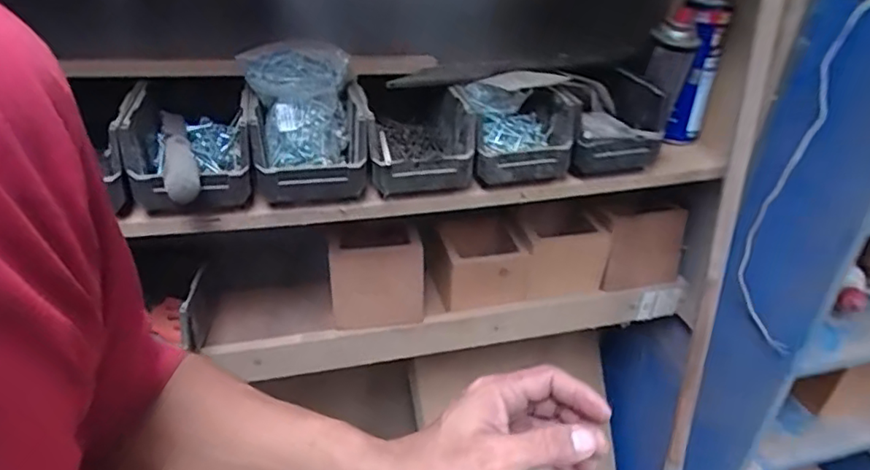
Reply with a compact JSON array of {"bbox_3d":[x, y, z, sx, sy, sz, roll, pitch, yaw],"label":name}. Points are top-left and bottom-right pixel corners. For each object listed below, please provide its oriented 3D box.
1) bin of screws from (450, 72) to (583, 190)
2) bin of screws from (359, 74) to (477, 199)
[{"bbox_3d":[0.108,-0.142,0.769,0.142,0.115,0.120,-8,33,-16],"label":"bin of screws"},{"bbox_3d":[-0.025,-0.141,0.784,0.126,0.090,0.203,-3,32,-10],"label":"bin of screws"}]

